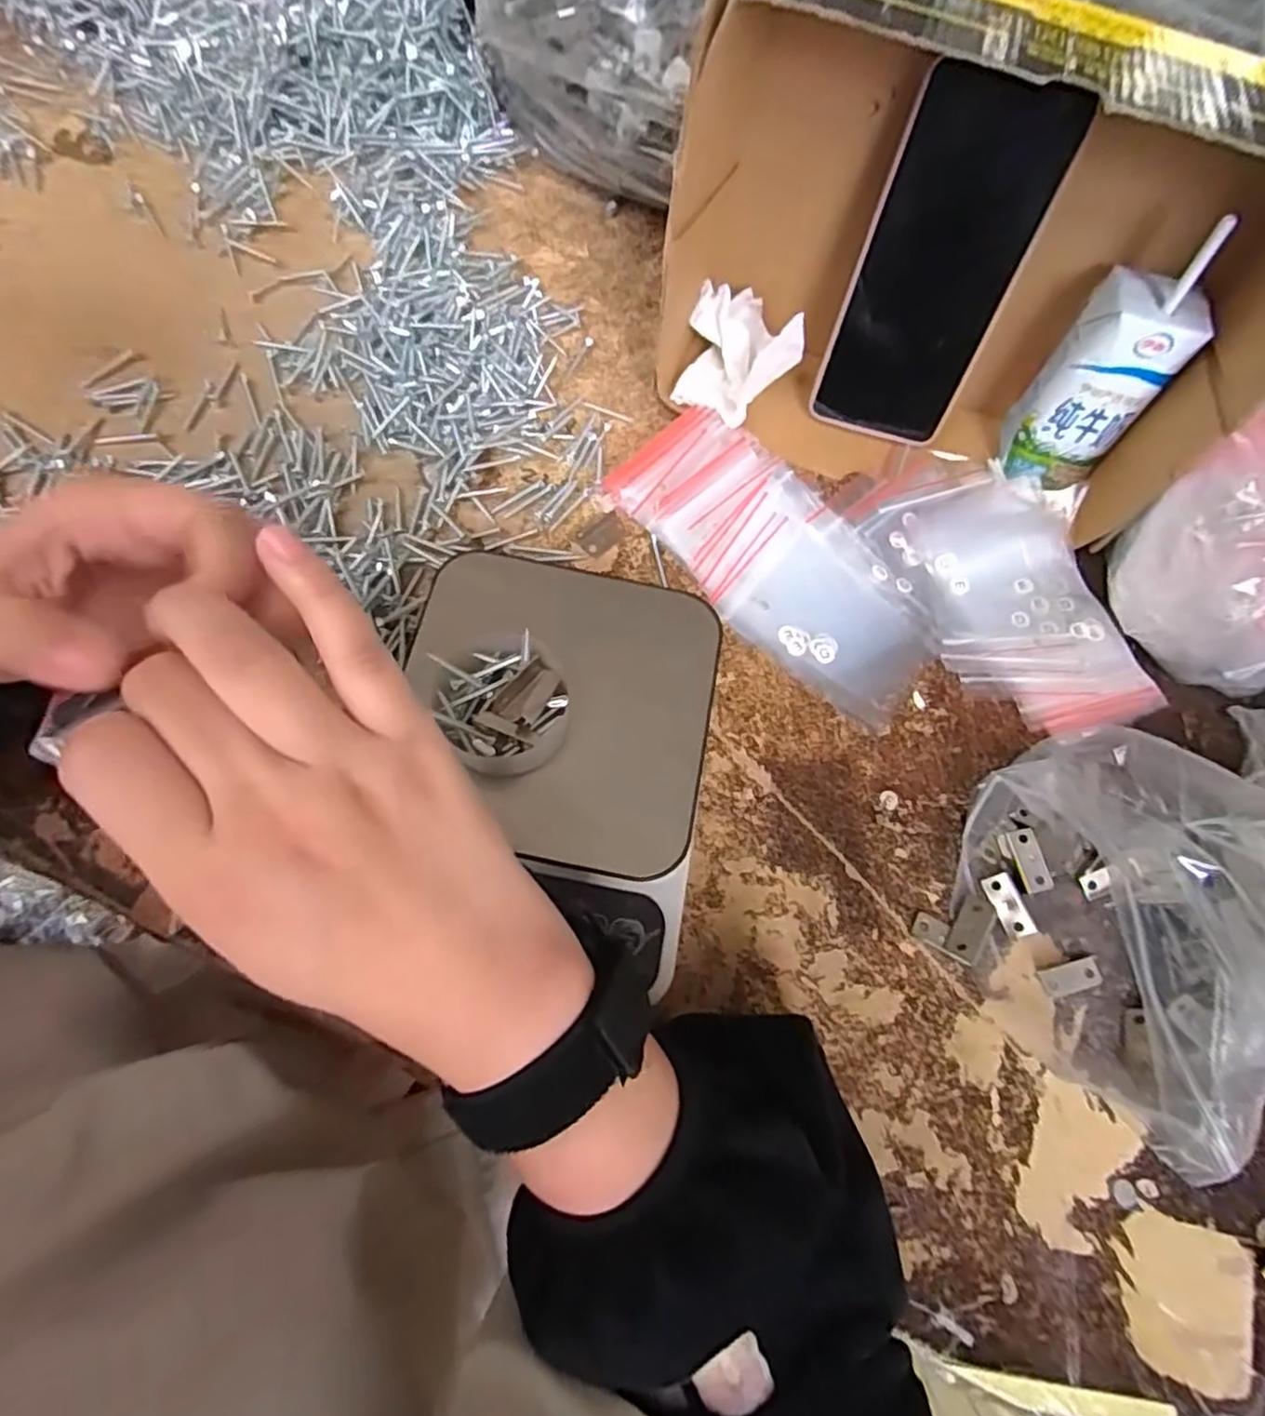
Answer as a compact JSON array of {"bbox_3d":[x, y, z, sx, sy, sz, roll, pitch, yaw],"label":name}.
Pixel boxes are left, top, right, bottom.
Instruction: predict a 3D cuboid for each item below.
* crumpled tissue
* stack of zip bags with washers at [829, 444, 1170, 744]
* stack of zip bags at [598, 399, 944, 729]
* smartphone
[{"bbox_3d":[0.062,-0.207,0.404,0.066,0.047,0.082,24,69,3],"label":"crumpled tissue"},{"bbox_3d":[0.208,-0.069,0.384,0.107,0.012,0.183,-28,75,-14],"label":"stack of zip bags with washers"},{"bbox_3d":[0.081,-0.083,0.371,0.193,0.019,0.090,43,72,10],"label":"stack of zip bags"},{"bbox_3d":[0.157,-0.223,0.361,0.075,0.162,0.015,17,50,3],"label":"smartphone"}]

